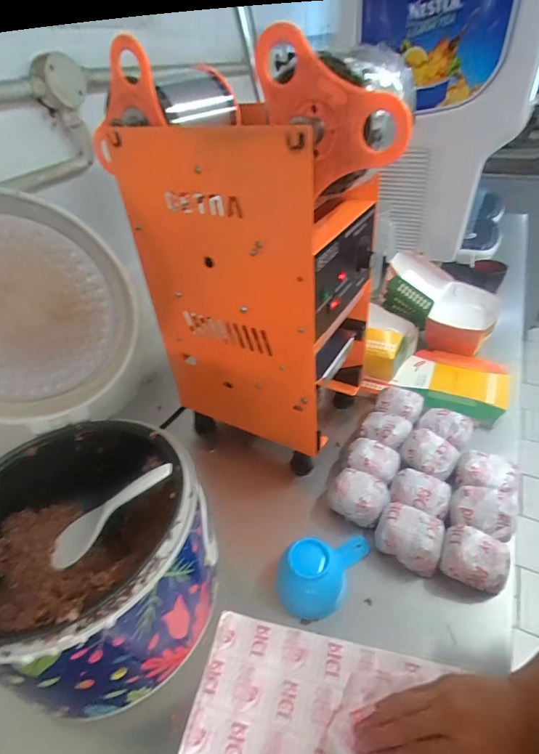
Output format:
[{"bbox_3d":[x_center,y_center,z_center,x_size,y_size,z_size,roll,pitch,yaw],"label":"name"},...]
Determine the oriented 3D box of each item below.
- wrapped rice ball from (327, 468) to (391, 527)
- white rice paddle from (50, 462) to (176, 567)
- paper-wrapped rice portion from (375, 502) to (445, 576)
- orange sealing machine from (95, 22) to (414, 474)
[{"bbox_3d":[0.131,0.169,0.588,0.078,0.046,0.072,-3,39,2],"label":"wrapped rice ball"},{"bbox_3d":[-0.178,0.151,0.452,0.181,0.016,0.053,-39,36,17],"label":"white rice paddle"},{"bbox_3d":[0.184,0.206,0.535,0.078,0.044,0.071,15,43,23],"label":"paper-wrapped rice portion"},{"bbox_3d":[0.018,-0.145,0.569,0.313,0.468,0.232,24,47,31],"label":"orange sealing machine"}]

